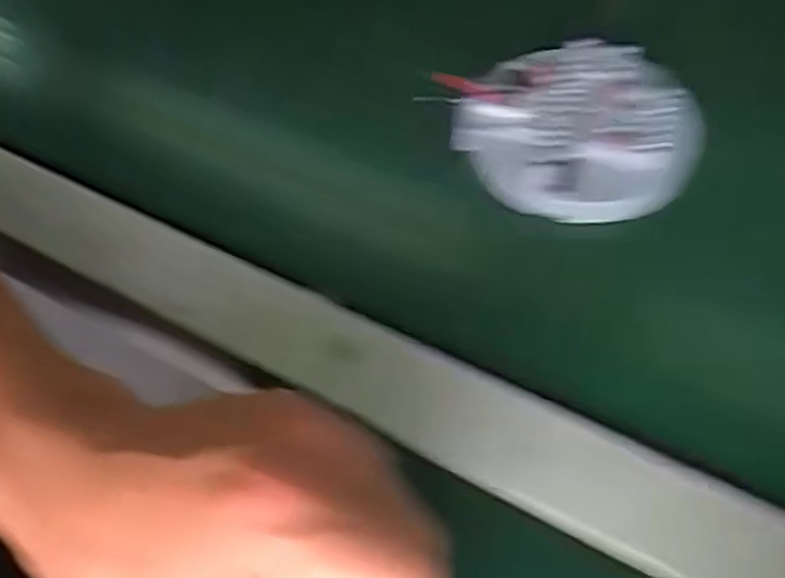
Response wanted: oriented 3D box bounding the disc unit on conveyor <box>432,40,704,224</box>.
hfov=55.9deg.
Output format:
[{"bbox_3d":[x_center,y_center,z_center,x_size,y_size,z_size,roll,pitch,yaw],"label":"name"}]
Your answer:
[{"bbox_3d":[0.088,-0.077,0.357,0.106,0.031,0.096,-15,57,-7],"label":"disc unit on conveyor"}]

